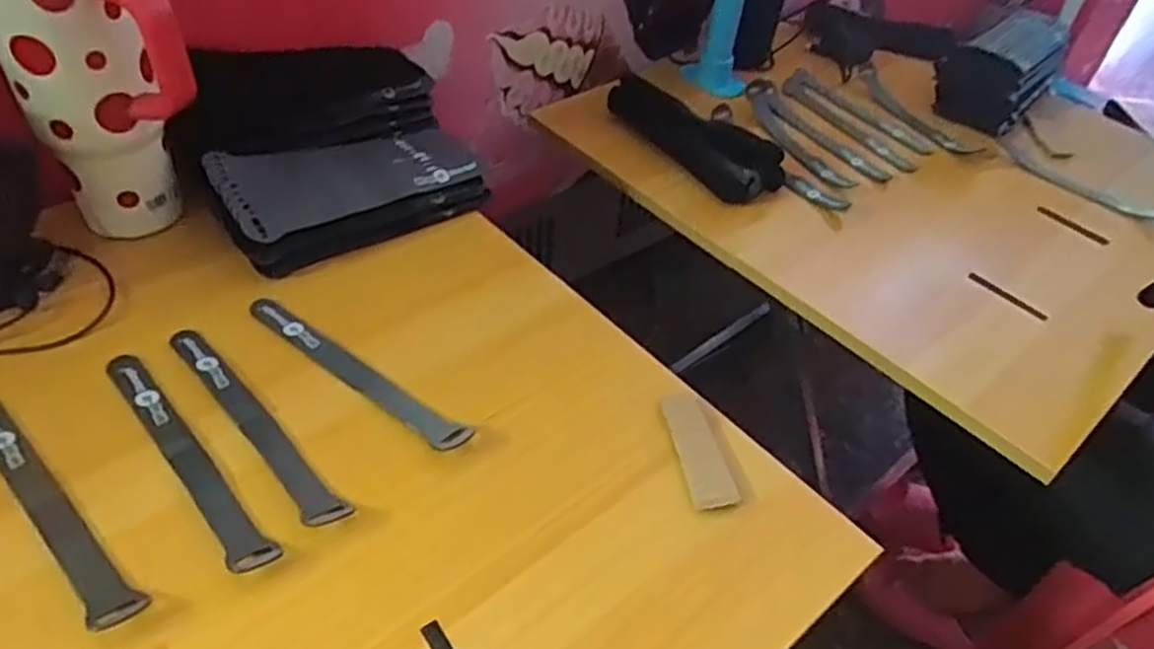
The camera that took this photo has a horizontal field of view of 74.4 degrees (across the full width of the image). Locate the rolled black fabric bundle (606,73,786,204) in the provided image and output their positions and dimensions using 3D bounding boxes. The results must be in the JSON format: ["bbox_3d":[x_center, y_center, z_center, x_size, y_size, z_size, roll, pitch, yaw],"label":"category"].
[{"bbox_3d":[0.116,-0.196,0.771,0.062,0.035,0.204,-25,52,-28],"label":"rolled black fabric bundle"}]

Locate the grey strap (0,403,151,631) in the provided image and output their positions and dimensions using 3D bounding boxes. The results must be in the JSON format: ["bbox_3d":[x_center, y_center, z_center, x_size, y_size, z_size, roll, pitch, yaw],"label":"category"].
[{"bbox_3d":[-0.289,0.096,0.410,0.189,0.004,0.023,33,49,26],"label":"grey strap"}]

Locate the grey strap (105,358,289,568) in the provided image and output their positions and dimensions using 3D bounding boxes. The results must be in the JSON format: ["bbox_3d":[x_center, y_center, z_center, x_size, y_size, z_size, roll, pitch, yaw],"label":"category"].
[{"bbox_3d":[-0.227,0.073,0.441,0.023,0.004,0.189,-30,53,-31],"label":"grey strap"}]

